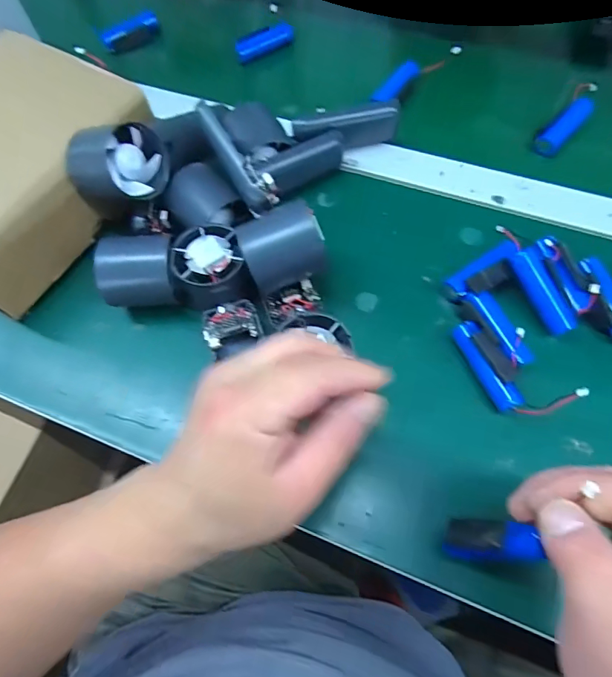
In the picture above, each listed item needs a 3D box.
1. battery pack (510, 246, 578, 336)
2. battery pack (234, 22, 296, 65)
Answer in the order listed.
[{"bbox_3d":[0.176,-0.035,0.331,0.021,0.013,0.065,-21,80,-6],"label":"battery pack"},{"bbox_3d":[-0.046,-0.329,0.497,0.069,0.017,0.024,-26,67,-9],"label":"battery pack"}]

